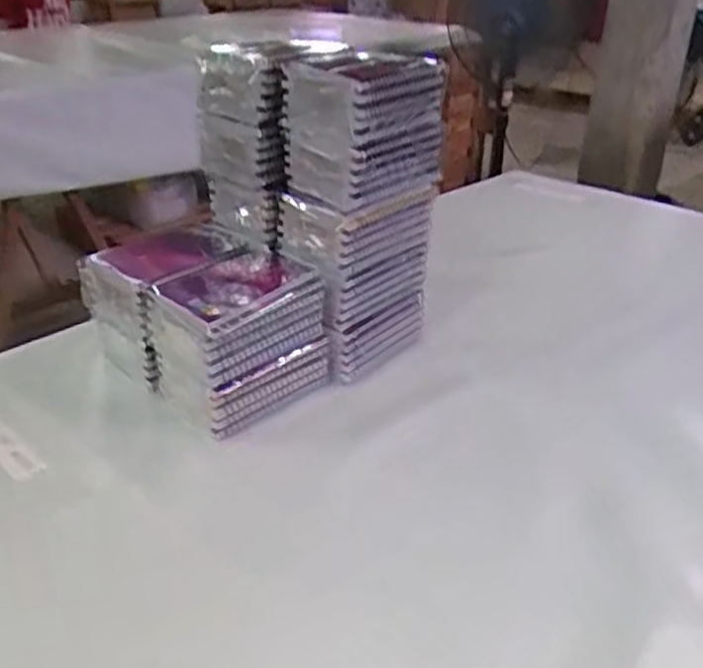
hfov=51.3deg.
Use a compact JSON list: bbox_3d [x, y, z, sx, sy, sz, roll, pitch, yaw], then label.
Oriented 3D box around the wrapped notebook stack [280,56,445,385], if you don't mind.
[{"bbox_3d":[0.007,-0.108,0.710,0.109,0.285,0.149,26,38,34],"label":"wrapped notebook stack"}]

